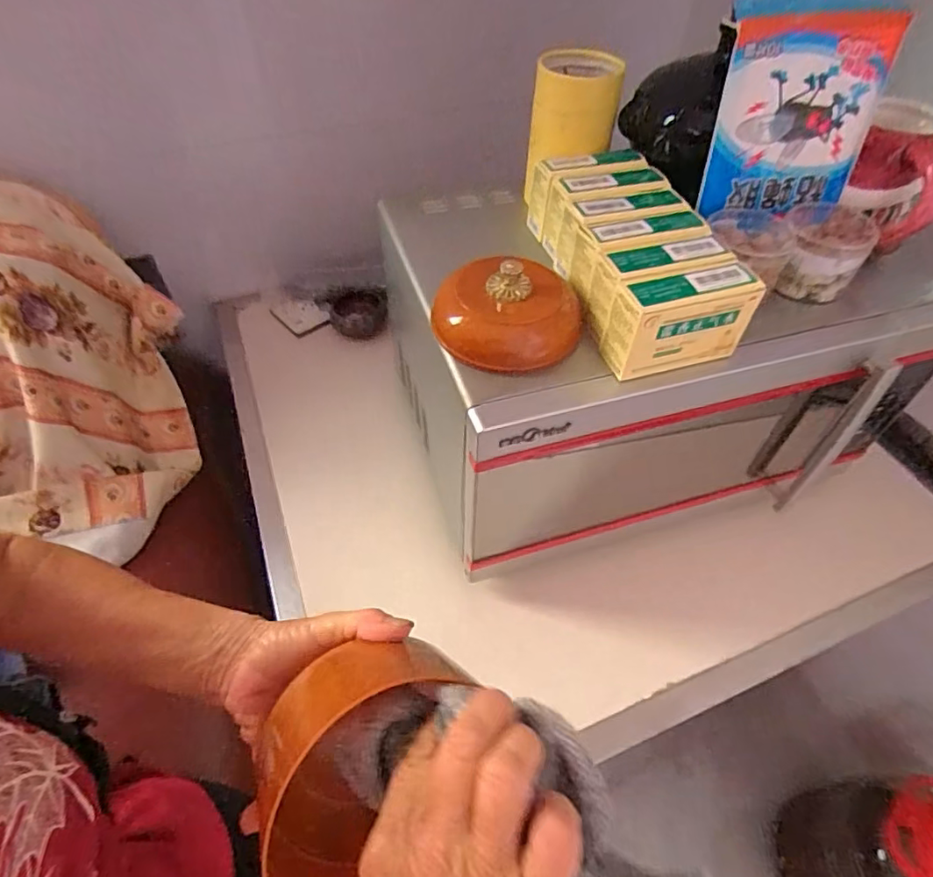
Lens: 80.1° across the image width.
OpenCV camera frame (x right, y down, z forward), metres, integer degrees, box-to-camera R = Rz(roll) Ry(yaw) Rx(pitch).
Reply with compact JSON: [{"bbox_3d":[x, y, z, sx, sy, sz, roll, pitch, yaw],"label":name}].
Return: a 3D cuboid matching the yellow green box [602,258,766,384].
[{"bbox_3d":[0.164,-0.092,0.434,0.104,0.066,0.041,-13,53,-11],"label":"yellow green box"}]

